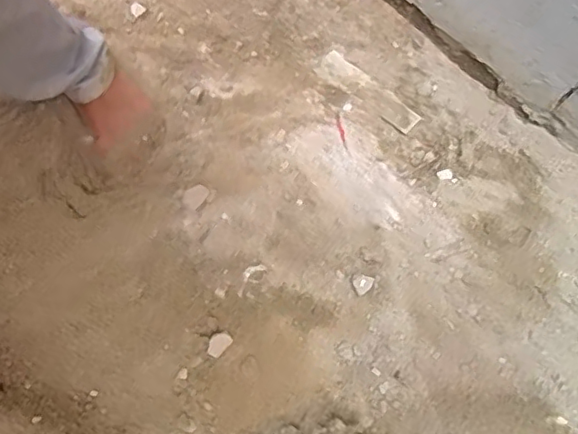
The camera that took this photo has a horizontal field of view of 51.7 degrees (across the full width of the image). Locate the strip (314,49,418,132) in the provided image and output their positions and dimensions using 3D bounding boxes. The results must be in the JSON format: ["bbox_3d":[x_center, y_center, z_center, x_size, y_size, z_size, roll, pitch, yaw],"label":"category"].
[{"bbox_3d":[0.115,-0.183,0.878,0.164,0.010,0.039,38,100,5],"label":"strip"}]

